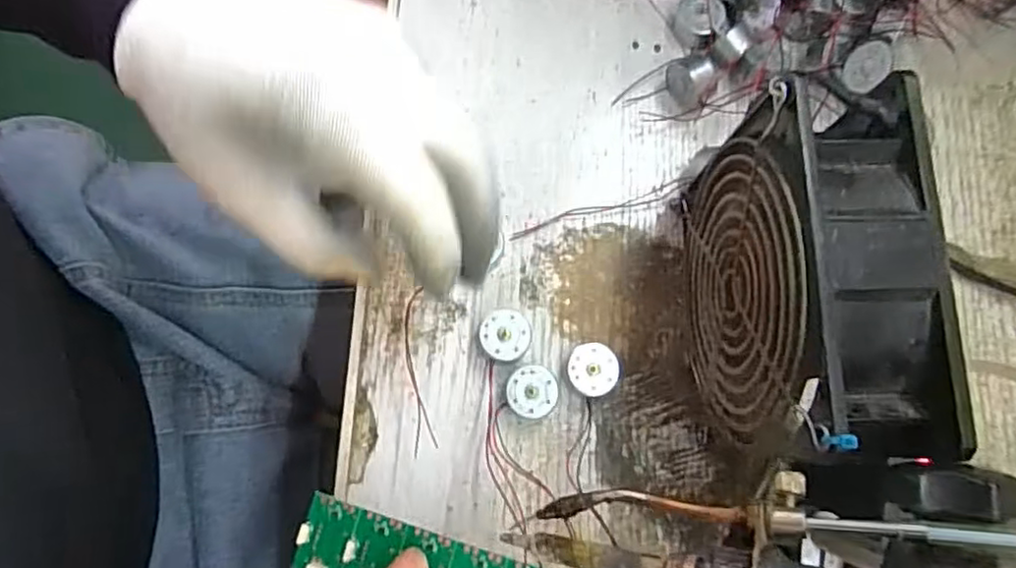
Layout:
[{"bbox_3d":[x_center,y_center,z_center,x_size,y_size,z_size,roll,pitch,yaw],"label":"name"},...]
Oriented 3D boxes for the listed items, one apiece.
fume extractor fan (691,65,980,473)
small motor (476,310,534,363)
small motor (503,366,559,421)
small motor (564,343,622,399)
[{"bbox_3d":[0.104,0.000,0.248,0.049,0.120,0.124,-1,79,-1],"label":"fume extractor fan"},{"bbox_3d":[-0.002,0.024,0.294,0.023,0.014,0.023,-3,79,-2],"label":"small motor"},{"bbox_3d":[0.010,0.049,0.290,0.024,0.014,0.023,-3,79,-2],"label":"small motor"},{"bbox_3d":[0.038,0.040,0.294,0.024,0.015,0.024,0,79,-1],"label":"small motor"}]

